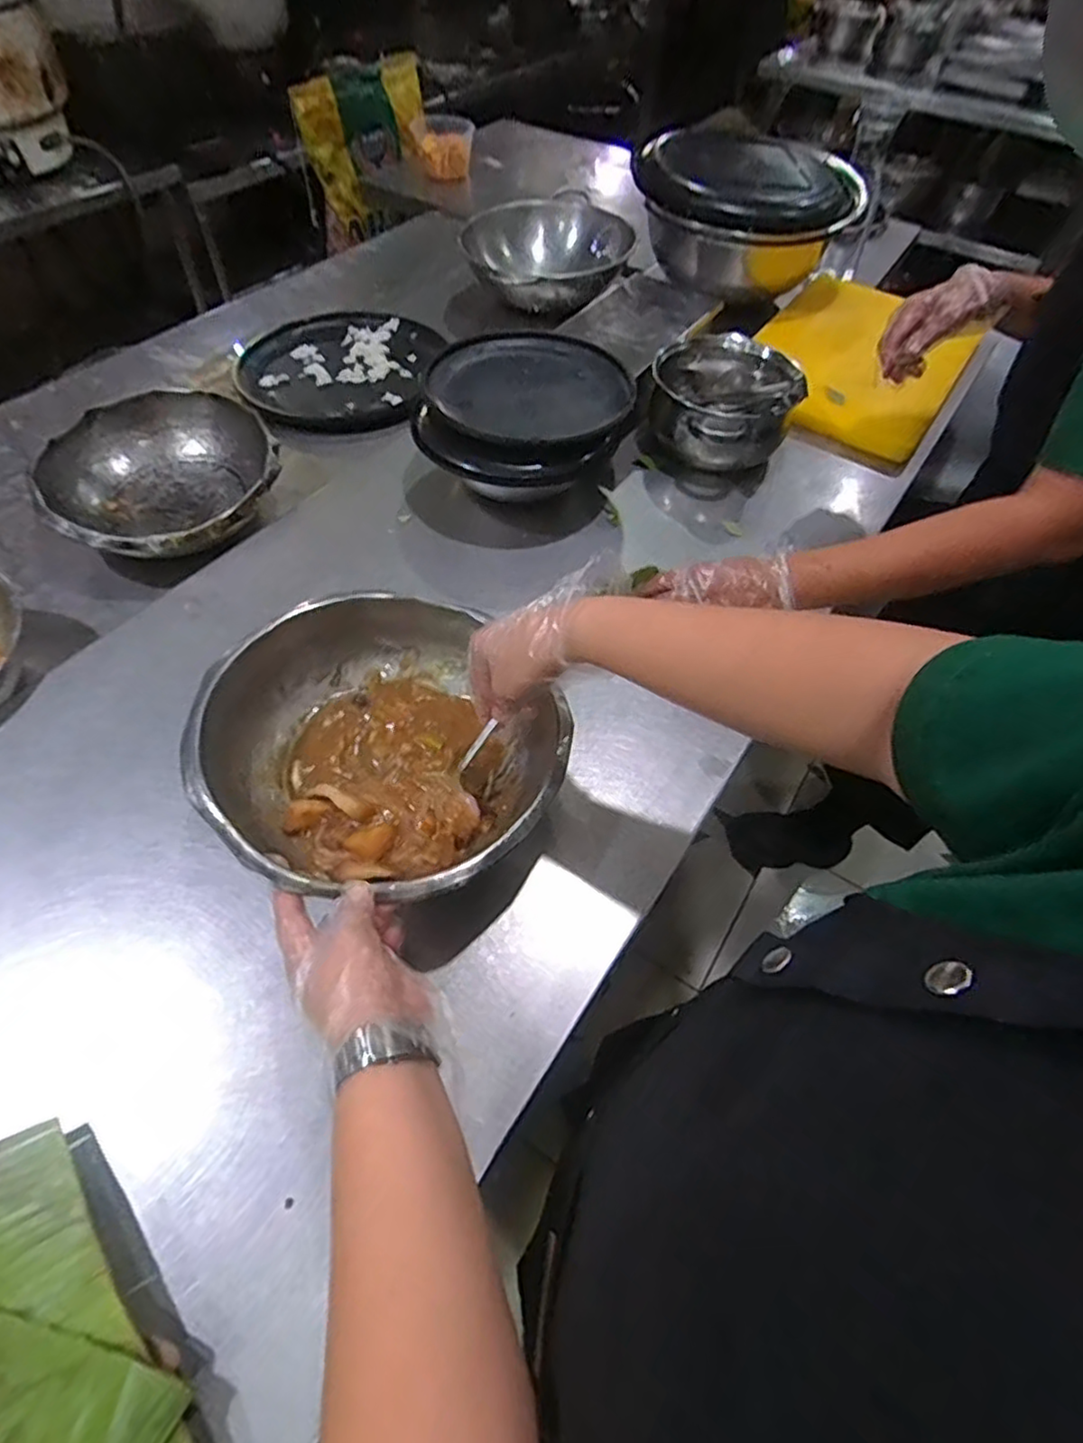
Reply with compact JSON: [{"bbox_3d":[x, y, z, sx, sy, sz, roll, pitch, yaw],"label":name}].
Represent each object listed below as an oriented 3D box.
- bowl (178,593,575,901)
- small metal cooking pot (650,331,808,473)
[{"bbox_3d":[-0.134,0.019,0.565,0.270,0.100,0.286,0,50,0],"label":"bowl"},{"bbox_3d":[0.232,-0.406,0.880,0.185,0.126,0.213,12,57,5],"label":"small metal cooking pot"}]

